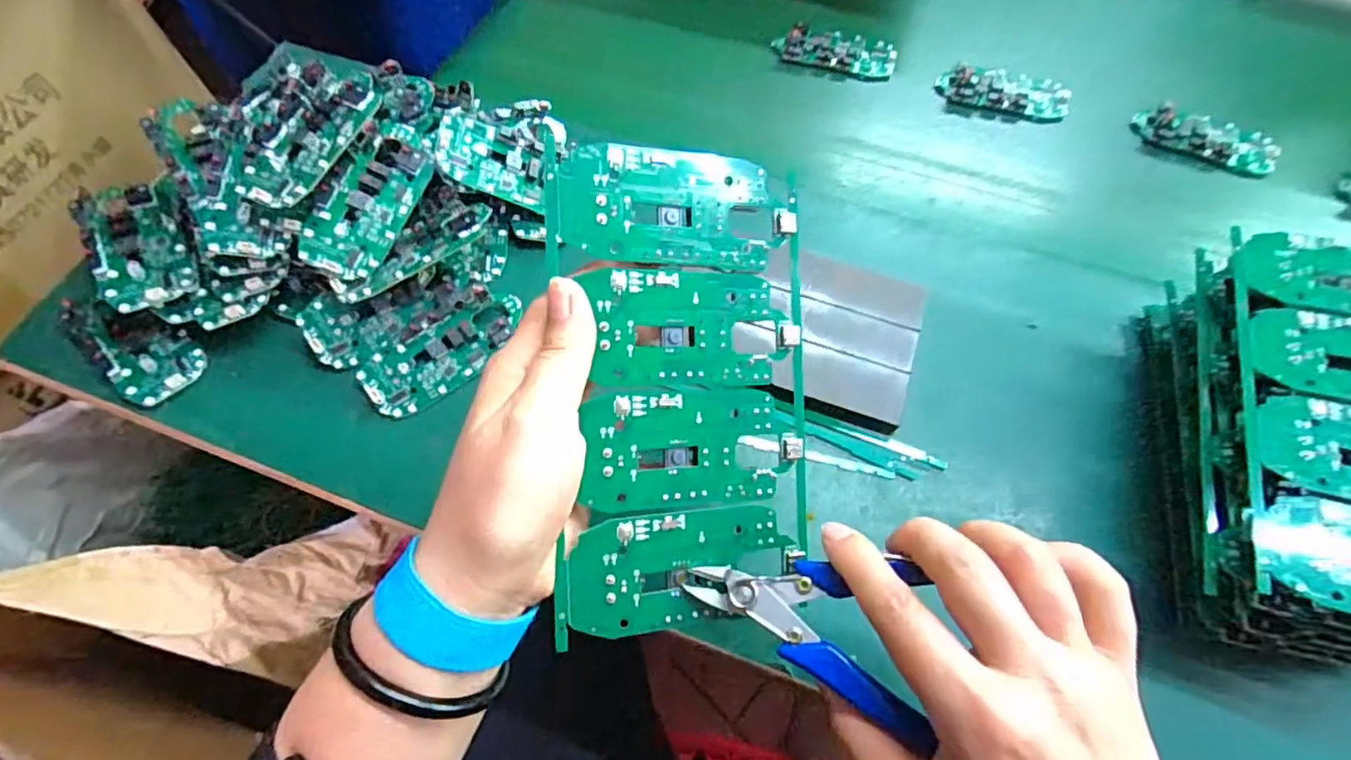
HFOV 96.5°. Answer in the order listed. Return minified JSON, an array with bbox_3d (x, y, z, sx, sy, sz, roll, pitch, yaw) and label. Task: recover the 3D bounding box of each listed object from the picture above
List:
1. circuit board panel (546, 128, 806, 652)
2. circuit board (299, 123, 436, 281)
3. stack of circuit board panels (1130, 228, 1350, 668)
[{"bbox_3d":[0.005,0.002,0.242,0.106,0.004,0.184,-1,90,-21],"label":"circuit board panel"},{"bbox_3d":[-0.176,-0.099,0.341,0.044,0.009,0.085,28,77,-14],"label":"circuit board"},{"bbox_3d":[0.316,0.033,0.303,0.119,0.098,0.198,17,66,7],"label":"stack of circuit board panels"}]

